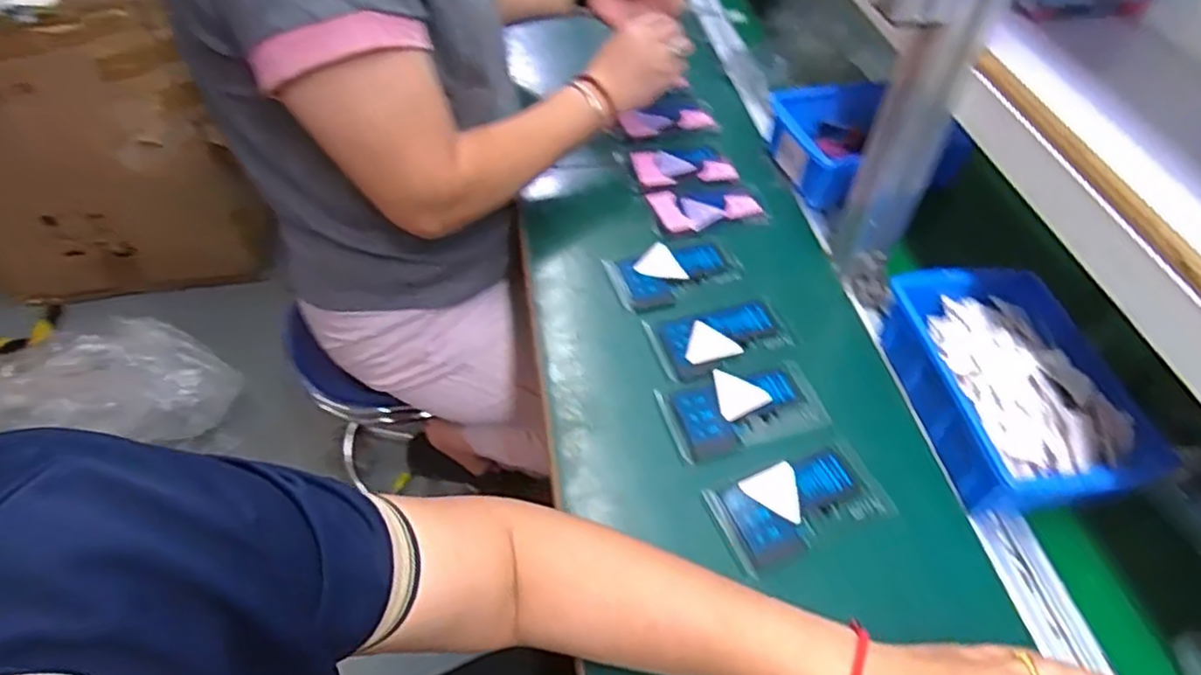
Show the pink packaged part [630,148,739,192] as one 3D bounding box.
[{"bbox_3d":[0.095,-0.197,0.787,0.112,0.018,0.072,-5,50,-8],"label":"pink packaged part"}]

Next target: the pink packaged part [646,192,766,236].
[{"bbox_3d":[0.111,-0.133,0.734,0.117,0.013,0.053,4,49,0],"label":"pink packaged part"}]

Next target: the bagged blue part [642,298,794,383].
[{"bbox_3d":[0.106,0.000,0.622,0.119,0.011,0.067,-13,51,-14],"label":"bagged blue part"}]

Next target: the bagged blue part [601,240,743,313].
[{"bbox_3d":[0.072,-0.065,0.676,0.124,0.012,0.072,-15,52,-15],"label":"bagged blue part"}]

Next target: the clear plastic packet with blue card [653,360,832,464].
[{"bbox_3d":[0.116,0.059,0.573,0.126,0.013,0.069,-10,51,-11],"label":"clear plastic packet with blue card"}]

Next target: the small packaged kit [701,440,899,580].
[{"bbox_3d":[0.149,0.125,0.519,0.126,0.012,0.067,-17,52,-17],"label":"small packaged kit"}]

